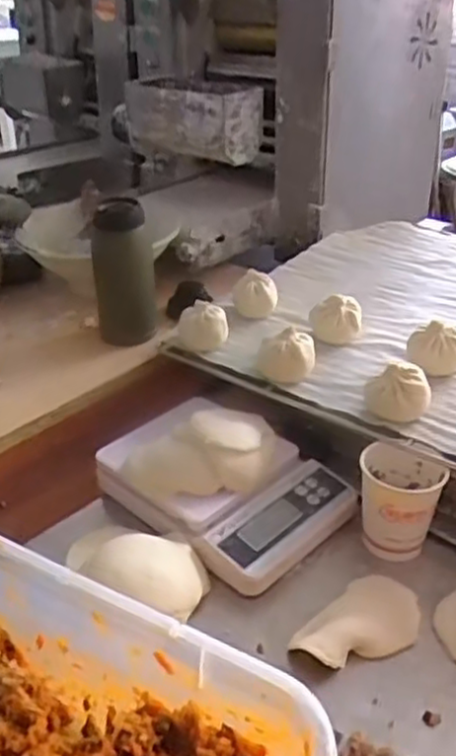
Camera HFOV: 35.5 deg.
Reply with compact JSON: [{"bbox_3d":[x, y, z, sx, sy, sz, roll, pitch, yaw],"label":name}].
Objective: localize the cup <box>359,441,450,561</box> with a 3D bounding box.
[{"bbox_3d":[0.150,0.107,0.629,0.068,0.080,0.066,5,31,8],"label":"cup"}]

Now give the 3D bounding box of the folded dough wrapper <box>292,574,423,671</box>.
[{"bbox_3d":[0.109,0.191,0.556,0.064,0.015,0.110,26,39,36],"label":"folded dough wrapper"}]

